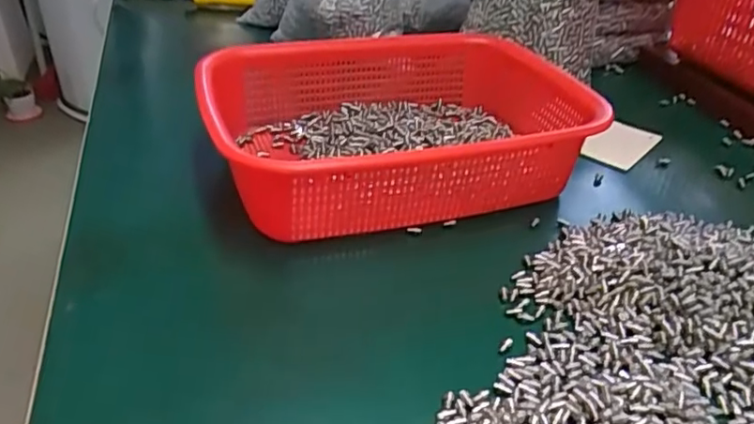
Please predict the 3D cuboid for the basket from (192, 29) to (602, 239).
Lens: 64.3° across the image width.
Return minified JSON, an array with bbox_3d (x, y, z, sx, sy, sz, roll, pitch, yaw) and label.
[{"bbox_3d":[0.021,-0.067,0.475,0.271,0.075,0.213,-7,35,-15],"label":"basket"}]

